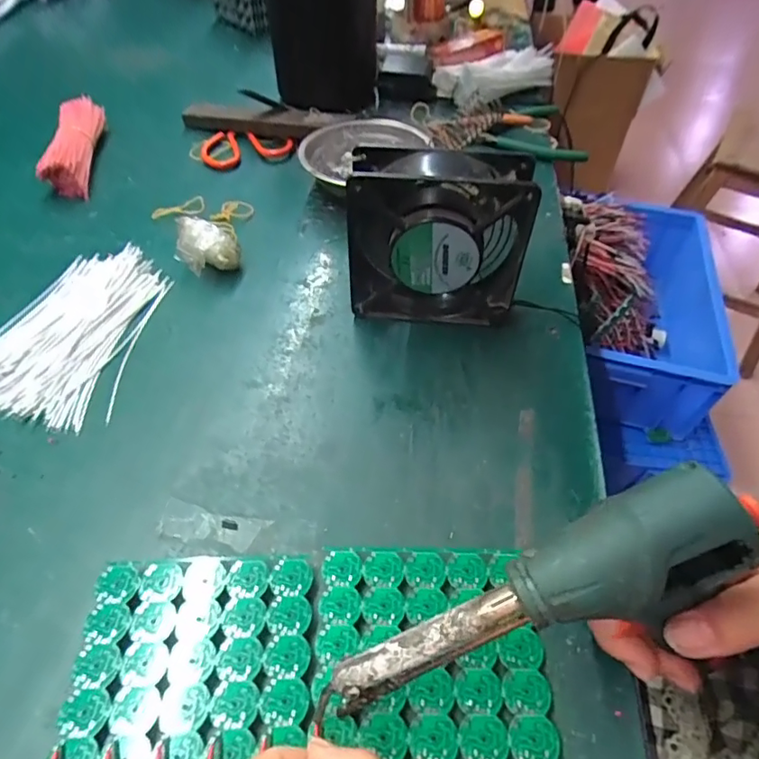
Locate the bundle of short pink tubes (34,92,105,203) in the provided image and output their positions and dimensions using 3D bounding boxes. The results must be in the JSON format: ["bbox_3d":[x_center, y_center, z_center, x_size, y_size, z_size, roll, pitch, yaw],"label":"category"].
[{"bbox_3d":[-0.314,-0.243,0.542,0.044,0.034,0.153,-6,50,-7],"label":"bundle of short pink tubes"}]

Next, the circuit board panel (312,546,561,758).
[{"bbox_3d":[0.024,0.127,0.249,0.105,0.004,0.095,2,49,0],"label":"circuit board panel"}]

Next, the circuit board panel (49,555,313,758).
[{"bbox_3d":[-0.086,0.129,0.243,0.106,0.004,0.094,-2,51,-4],"label":"circuit board panel"}]

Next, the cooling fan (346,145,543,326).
[{"bbox_3d":[0.040,-0.095,0.370,0.120,0.123,0.044,6,49,3],"label":"cooling fan"}]

